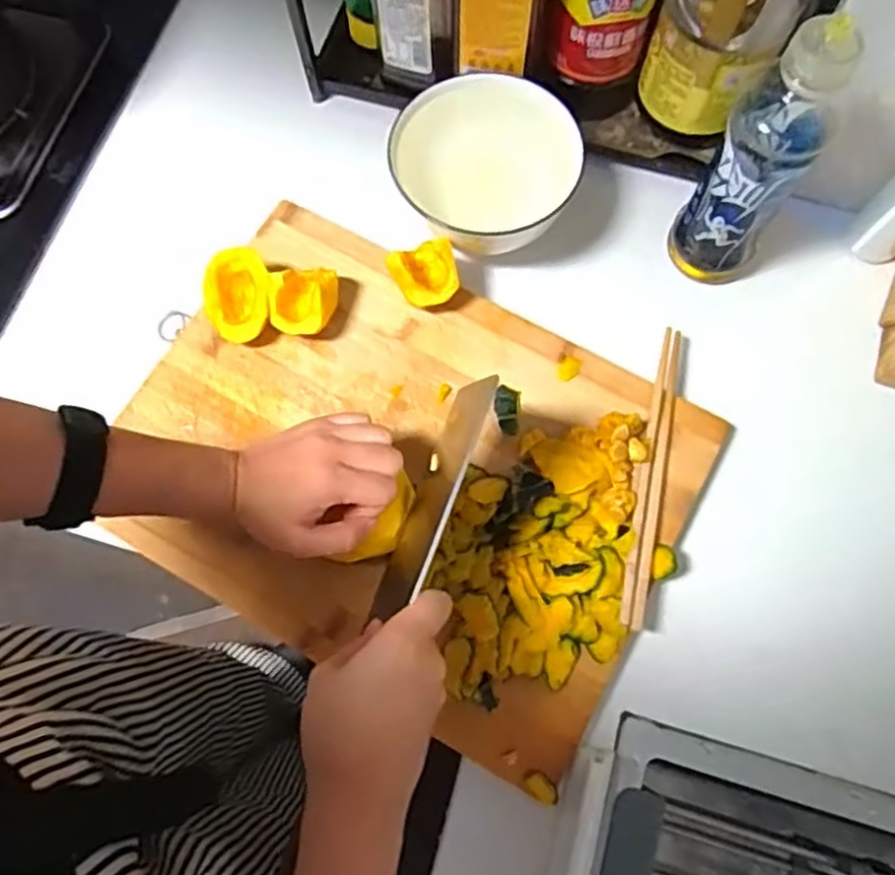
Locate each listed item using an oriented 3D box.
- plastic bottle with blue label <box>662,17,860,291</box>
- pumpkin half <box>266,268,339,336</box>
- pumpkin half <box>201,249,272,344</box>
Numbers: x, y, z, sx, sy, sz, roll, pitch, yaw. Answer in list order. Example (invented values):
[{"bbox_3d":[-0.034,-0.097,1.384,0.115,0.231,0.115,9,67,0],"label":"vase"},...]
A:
[{"bbox_3d":[0.219,-0.193,0.497,0.062,0.217,0.062,38,77,11],"label":"plastic bottle with blue label"},{"bbox_3d":[-0.112,-0.104,0.560,0.052,0.038,0.052,3,73,1],"label":"pumpkin half"},{"bbox_3d":[-0.165,-0.109,0.562,0.053,0.037,0.068,-14,73,-4],"label":"pumpkin half"}]

